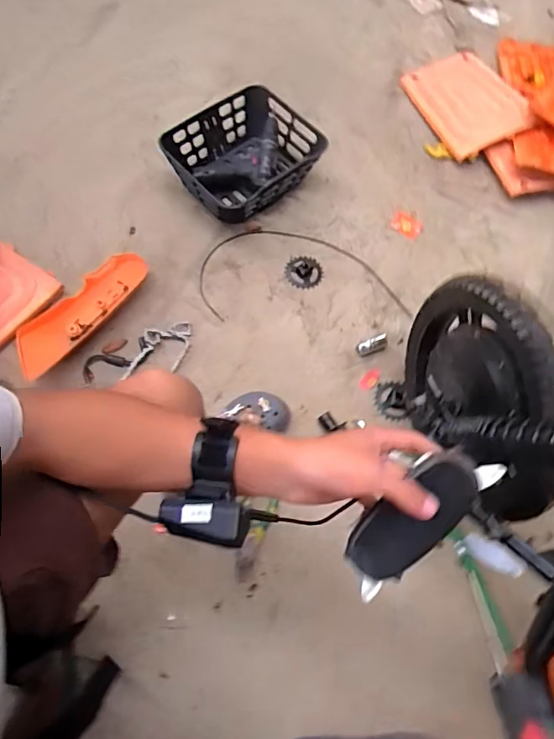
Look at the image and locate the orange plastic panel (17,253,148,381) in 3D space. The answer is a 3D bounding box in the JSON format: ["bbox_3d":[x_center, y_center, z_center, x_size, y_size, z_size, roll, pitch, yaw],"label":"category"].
[{"bbox_3d":[-0.414,-0.126,1.007,0.091,0.024,0.327,38,70,10],"label":"orange plastic panel"}]

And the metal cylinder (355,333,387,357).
[{"bbox_3d":[0.206,-0.051,1.032,0.069,0.026,0.032,-19,71,-12],"label":"metal cylinder"}]

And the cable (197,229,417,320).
[{"bbox_3d":[0.063,-0.225,1.093,0.477,0.029,0.242,-1,68,-2],"label":"cable"}]

